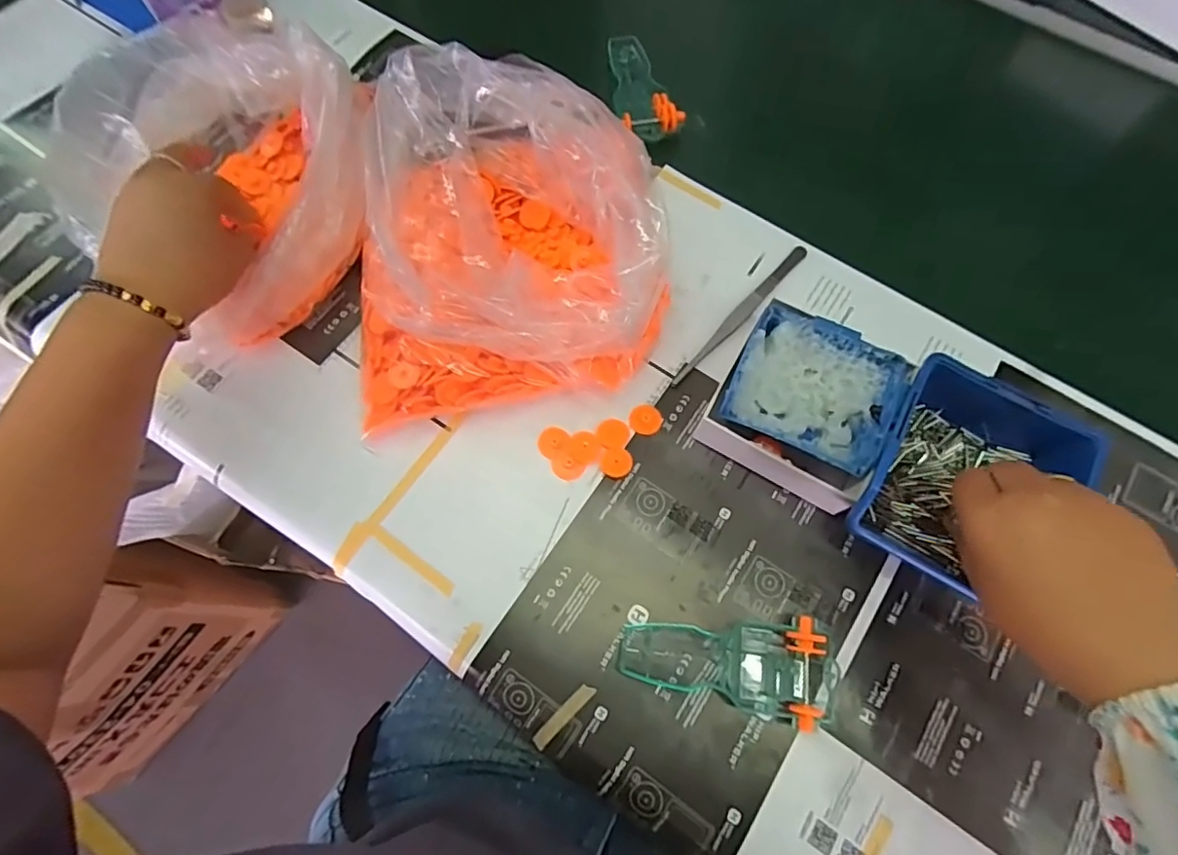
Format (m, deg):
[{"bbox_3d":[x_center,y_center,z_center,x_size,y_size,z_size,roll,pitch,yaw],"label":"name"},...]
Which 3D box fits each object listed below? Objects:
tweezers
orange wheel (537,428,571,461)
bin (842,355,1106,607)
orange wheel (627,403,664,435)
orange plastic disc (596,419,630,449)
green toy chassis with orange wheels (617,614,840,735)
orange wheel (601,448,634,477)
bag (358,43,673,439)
[{"bbox_3d":[0.115,-0.086,0.413,0.012,0.011,0.154,41,74,13],"label":"tweezers"},{"bbox_3d":[-0.025,0.010,0.384,0.022,0.004,0.019,-34,74,-13],"label":"orange wheel"},{"bbox_3d":[0.230,0.032,0.342,0.107,0.054,0.129,29,72,9],"label":"bin"},{"bbox_3d":[0.040,-0.006,0.389,0.023,0.005,0.021,0,70,-1],"label":"orange wheel"},{"bbox_3d":[0.017,0.004,0.385,0.021,0.004,0.022,0,70,-1],"label":"orange plastic disc"},{"bbox_3d":[0.086,0.138,0.334,0.128,0.017,0.055,12,70,3],"label":"green toy chassis with orange wheels"},{"bbox_3d":[0.019,0.024,0.379,0.021,0.007,0.019,-2,70,-2],"label":"orange wheel"},{"bbox_3d":[-0.063,-0.135,0.385,0.205,0.096,0.224,-10,70,-5],"label":"bag"}]

